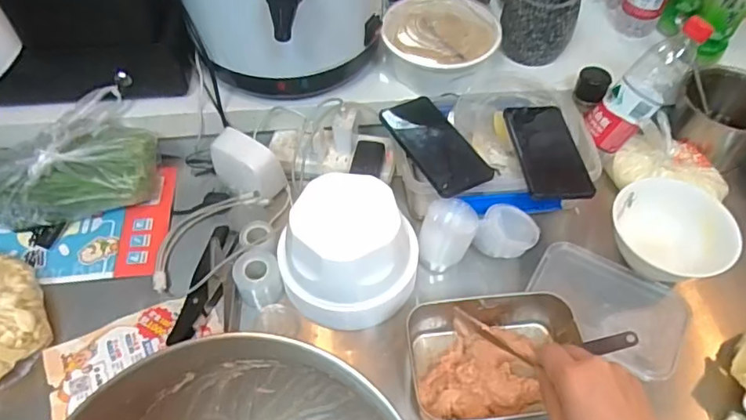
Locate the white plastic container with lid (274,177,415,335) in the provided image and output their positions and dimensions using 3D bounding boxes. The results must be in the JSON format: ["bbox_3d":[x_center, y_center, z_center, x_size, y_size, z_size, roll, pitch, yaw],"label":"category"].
[{"bbox_3d":[-0.028,0.050,0.634,0.146,0.101,0.145,0,53,0],"label":"white plastic container with lid"}]

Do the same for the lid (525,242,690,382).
[{"bbox_3d":[0.282,0.114,0.665,0.176,0.017,0.128,26,57,18],"label":"lid"}]

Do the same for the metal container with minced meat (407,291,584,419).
[{"bbox_3d":[0.126,0.158,0.583,0.179,0.057,0.131,-5,53,-4],"label":"metal container with minced meat"}]

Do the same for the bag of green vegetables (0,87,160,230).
[{"bbox_3d":[-0.434,-0.064,0.744,0.265,0.083,0.156,-6,53,-5],"label":"bag of green vegetables"}]

